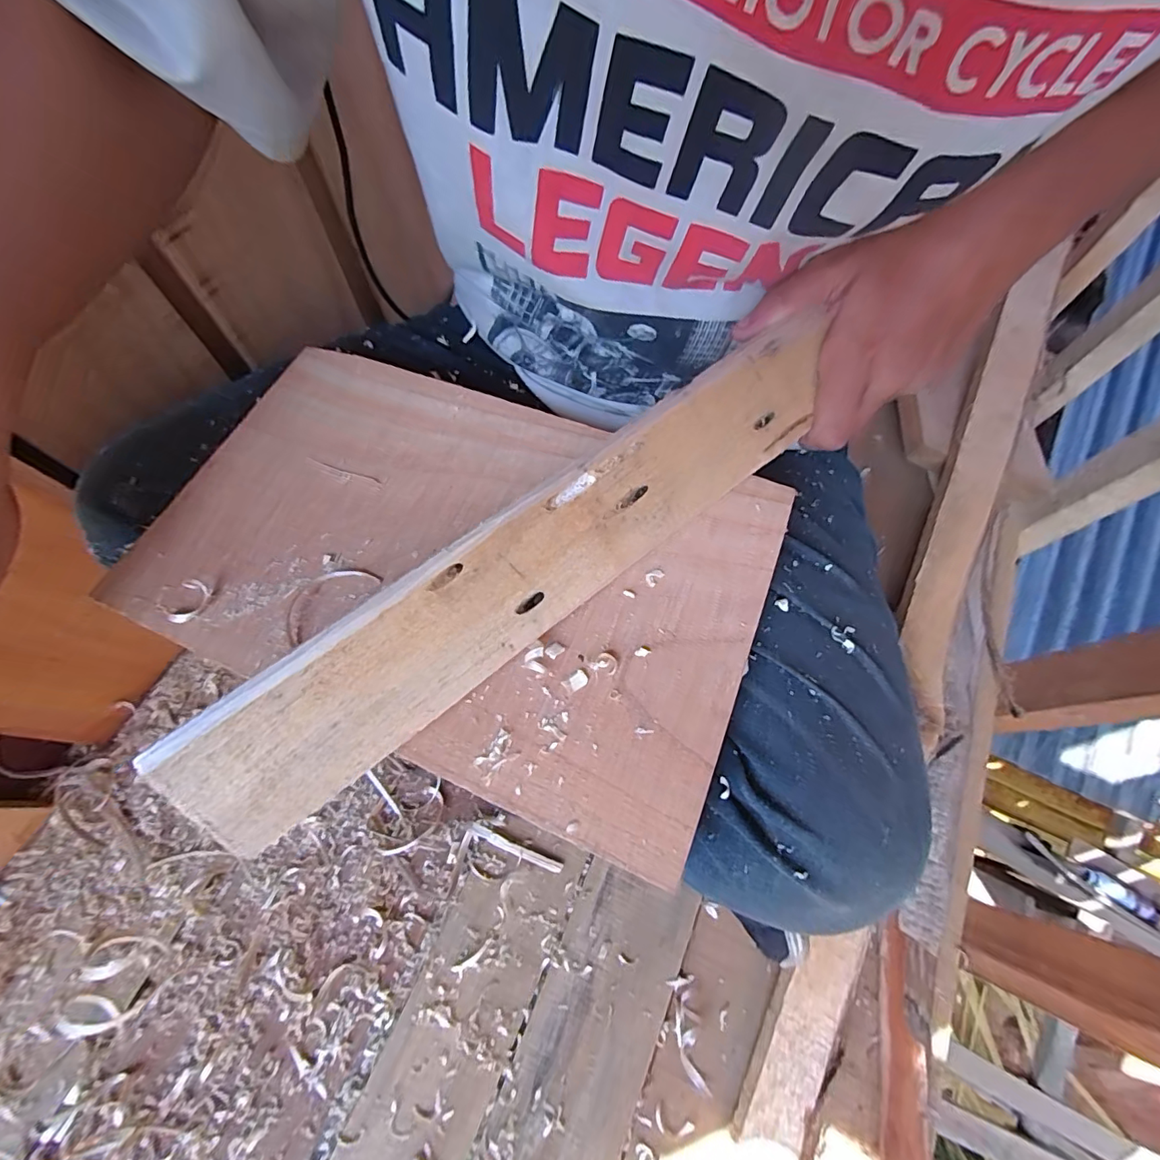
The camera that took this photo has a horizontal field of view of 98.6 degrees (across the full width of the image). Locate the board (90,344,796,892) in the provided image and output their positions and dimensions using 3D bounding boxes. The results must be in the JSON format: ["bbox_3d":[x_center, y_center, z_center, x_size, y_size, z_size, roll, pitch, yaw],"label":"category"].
[{"bbox_3d":[-0.072,-0.018,0.268,0.325,0.020,0.202,22,69,9],"label":"board"}]

